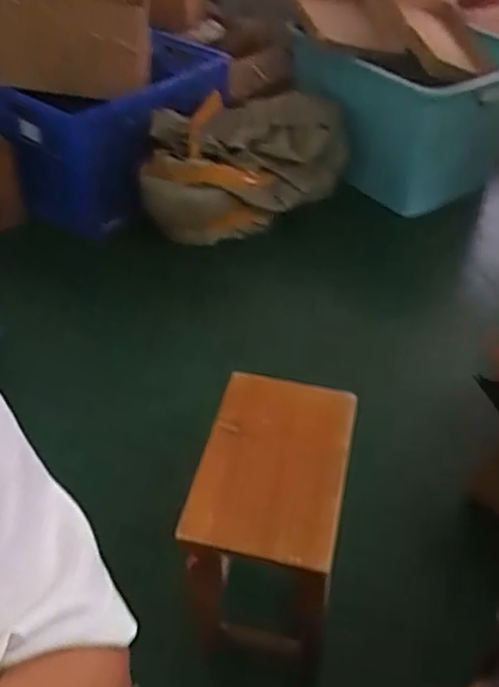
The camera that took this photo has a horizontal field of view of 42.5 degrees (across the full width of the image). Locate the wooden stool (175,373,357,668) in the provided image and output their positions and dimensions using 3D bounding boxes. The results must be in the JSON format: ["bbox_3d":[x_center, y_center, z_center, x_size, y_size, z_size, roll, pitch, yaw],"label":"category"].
[{"bbox_3d":[0.034,0.293,1.062,0.212,0.339,0.322,10,44,9],"label":"wooden stool"}]

